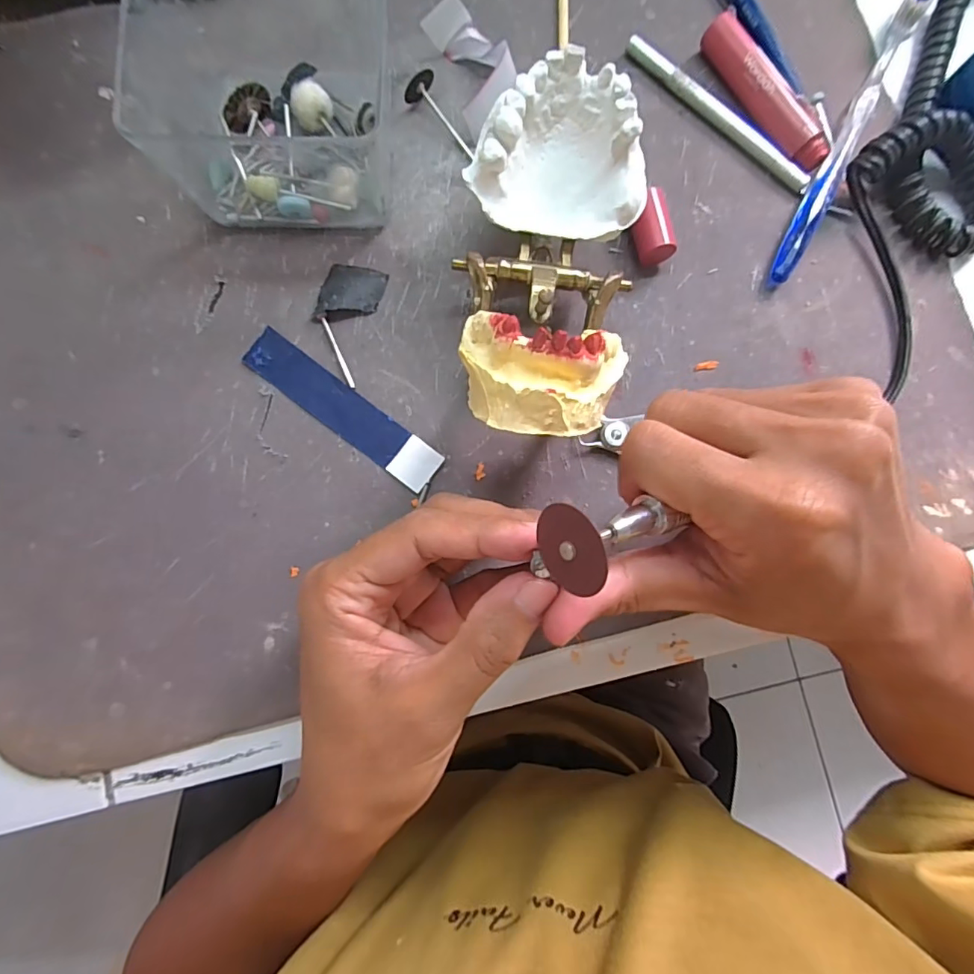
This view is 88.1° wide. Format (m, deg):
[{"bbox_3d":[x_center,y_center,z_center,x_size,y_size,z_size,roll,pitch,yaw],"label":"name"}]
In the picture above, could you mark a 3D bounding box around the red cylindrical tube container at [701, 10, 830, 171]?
[{"bbox_3d":[0.138,-0.195,0.251,0.015,0.017,0.087,-31,86,-5],"label":"red cylindrical tube container"}]

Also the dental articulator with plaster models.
[{"bbox_3d":[0.025,-0.086,0.194,0.068,0.053,0.143,7,71,-2],"label":"dental articulator with plaster models"}]

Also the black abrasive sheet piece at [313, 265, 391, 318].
[{"bbox_3d":[-0.064,-0.092,0.238,0.028,0.007,0.027,8,84,-1],"label":"black abrasive sheet piece"}]

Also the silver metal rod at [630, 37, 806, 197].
[{"bbox_3d":[0.116,-0.188,0.254,0.114,0.009,0.007,42,84,2],"label":"silver metal rod"}]

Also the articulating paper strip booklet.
[{"bbox_3d":[-0.066,-0.036,0.232,0.101,0.004,0.020,37,84,2],"label":"articulating paper strip booklet"}]

